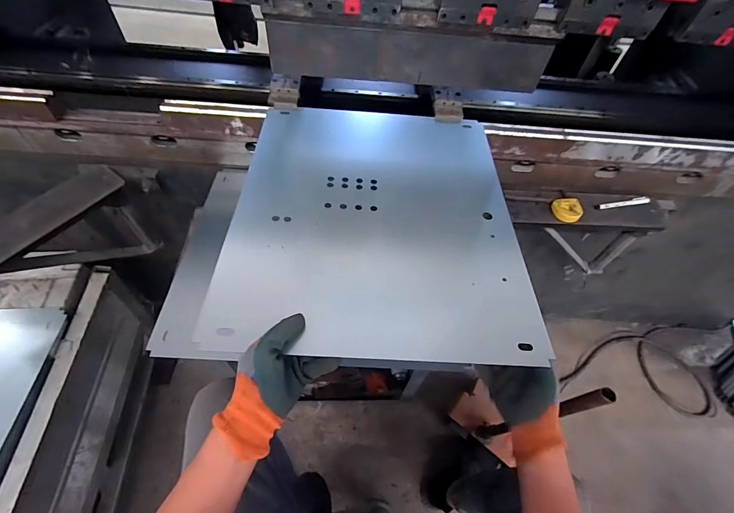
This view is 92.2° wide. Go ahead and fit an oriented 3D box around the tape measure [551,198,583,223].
[{"bbox_3d":[0.468,-0.112,0.823,0.058,0.021,0.061,-6,55,-10],"label":"tape measure"}]

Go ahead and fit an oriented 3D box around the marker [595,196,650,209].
[{"bbox_3d":[0.621,-0.129,0.858,0.147,0.012,0.017,-10,56,-12],"label":"marker"}]

